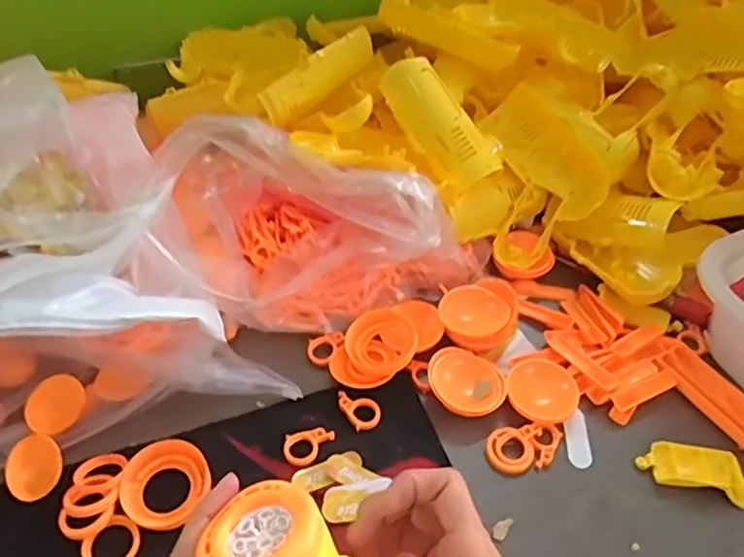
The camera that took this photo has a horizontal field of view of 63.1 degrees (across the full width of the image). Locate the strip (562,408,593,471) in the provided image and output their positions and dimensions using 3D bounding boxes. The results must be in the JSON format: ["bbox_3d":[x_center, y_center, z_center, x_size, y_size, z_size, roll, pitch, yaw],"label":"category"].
[{"bbox_3d":[0.157,0.121,0.461,0.019,0.004,0.047,5,47,2],"label":"strip"}]

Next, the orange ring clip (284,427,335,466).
[{"bbox_3d":[-0.045,0.122,0.441,0.038,0.006,0.024,-11,49,-13],"label":"orange ring clip"}]

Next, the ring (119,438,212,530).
[{"bbox_3d":[-0.143,0.141,0.418,0.058,0.013,0.058,2,47,-2],"label":"ring"}]

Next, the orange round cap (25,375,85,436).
[{"bbox_3d":[-0.230,0.091,0.441,0.041,0.006,0.037,-37,88,-35],"label":"orange round cap"}]

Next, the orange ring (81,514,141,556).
[{"bbox_3d":[-0.168,0.172,0.392,0.031,0.004,0.035,36,55,26],"label":"orange ring"}]

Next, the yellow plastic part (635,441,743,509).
[{"bbox_3d":[0.235,0.138,0.440,0.074,0.012,0.034,14,48,10],"label":"yellow plastic part"}]

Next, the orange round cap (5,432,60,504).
[{"bbox_3d":[-0.232,0.130,0.416,0.034,0.005,0.043,-14,68,-19],"label":"orange round cap"}]

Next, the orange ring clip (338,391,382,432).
[{"bbox_3d":[-0.010,0.099,0.468,0.024,0.005,0.039,-27,54,-25],"label":"orange ring clip"}]

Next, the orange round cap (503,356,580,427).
[{"bbox_3d":[0.133,0.087,0.473,0.053,0.018,0.055,2,47,-2],"label":"orange round cap"}]

